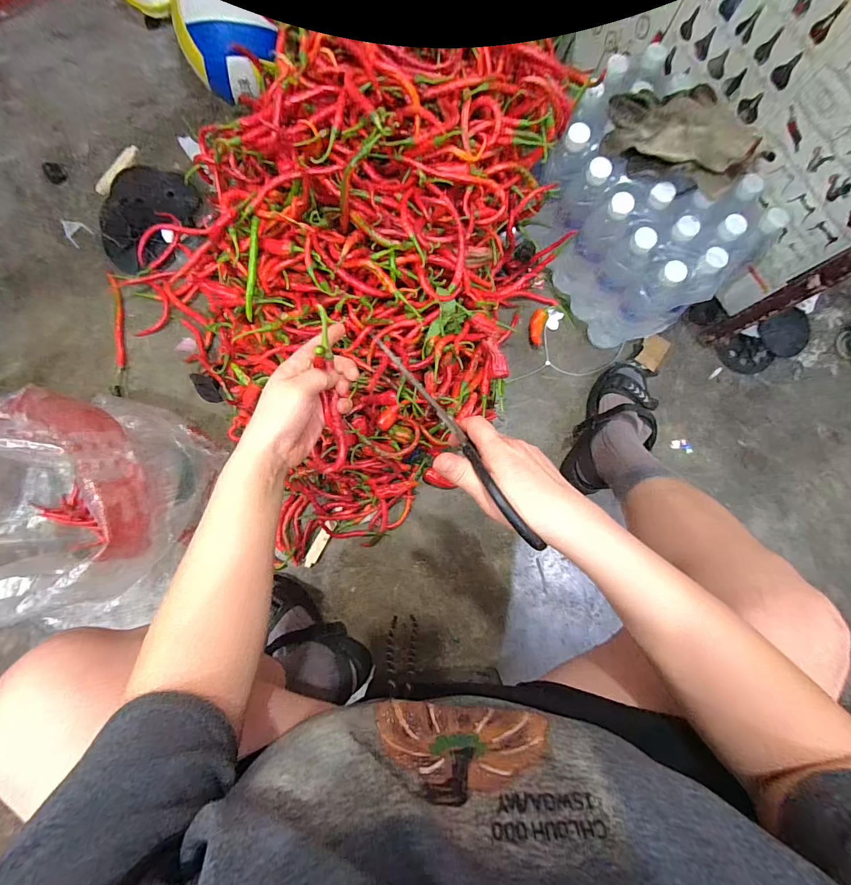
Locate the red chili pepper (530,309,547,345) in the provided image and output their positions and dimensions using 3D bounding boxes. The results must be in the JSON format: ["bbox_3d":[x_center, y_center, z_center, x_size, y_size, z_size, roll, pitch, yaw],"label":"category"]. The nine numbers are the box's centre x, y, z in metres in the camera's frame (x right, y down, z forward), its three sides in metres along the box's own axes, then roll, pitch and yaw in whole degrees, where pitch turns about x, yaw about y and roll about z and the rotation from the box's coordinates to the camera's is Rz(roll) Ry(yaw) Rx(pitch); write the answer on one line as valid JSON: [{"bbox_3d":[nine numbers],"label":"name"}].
[{"bbox_3d":[0.210,-0.216,0.733,0.028,0.017,0.062,11,82,-3],"label":"red chili pepper"}]

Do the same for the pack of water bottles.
[{"bbox_3d":[0.342,-0.375,0.640,0.235,0.254,0.358,-30,86,-7],"label":"pack of water bottles"}]

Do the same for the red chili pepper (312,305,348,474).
[{"bbox_3d":[-0.097,-0.050,0.389,0.031,0.017,0.161,-1,99,-4],"label":"red chili pepper"}]

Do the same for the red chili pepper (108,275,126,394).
[{"bbox_3d":[-0.568,-0.200,0.723,0.020,0.013,0.229,-6,83,-5],"label":"red chili pepper"}]

